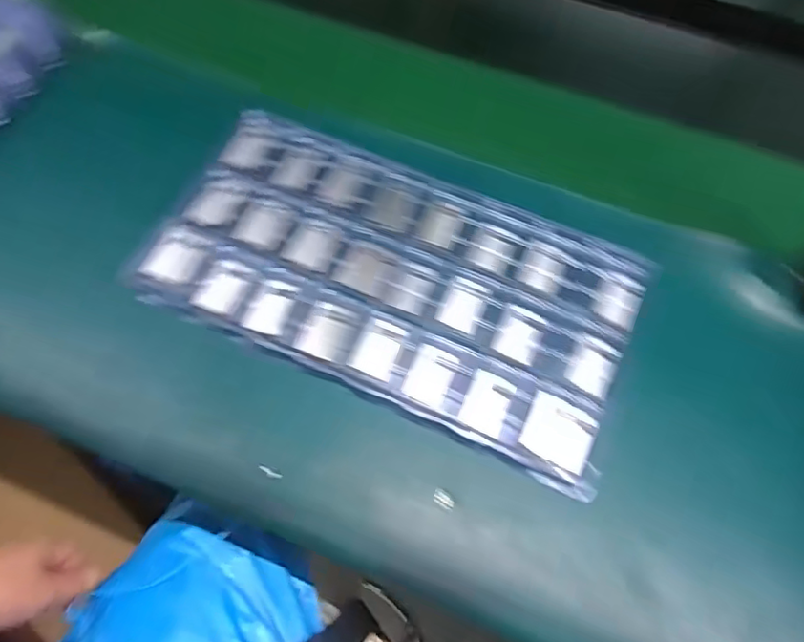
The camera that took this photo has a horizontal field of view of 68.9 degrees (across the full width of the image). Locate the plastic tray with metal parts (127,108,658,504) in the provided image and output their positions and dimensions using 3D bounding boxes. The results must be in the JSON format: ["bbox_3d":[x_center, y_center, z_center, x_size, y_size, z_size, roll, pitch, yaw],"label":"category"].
[{"bbox_3d":[-0.002,-0.038,0.479,0.379,0.016,0.202,24,64,9],"label":"plastic tray with metal parts"}]

